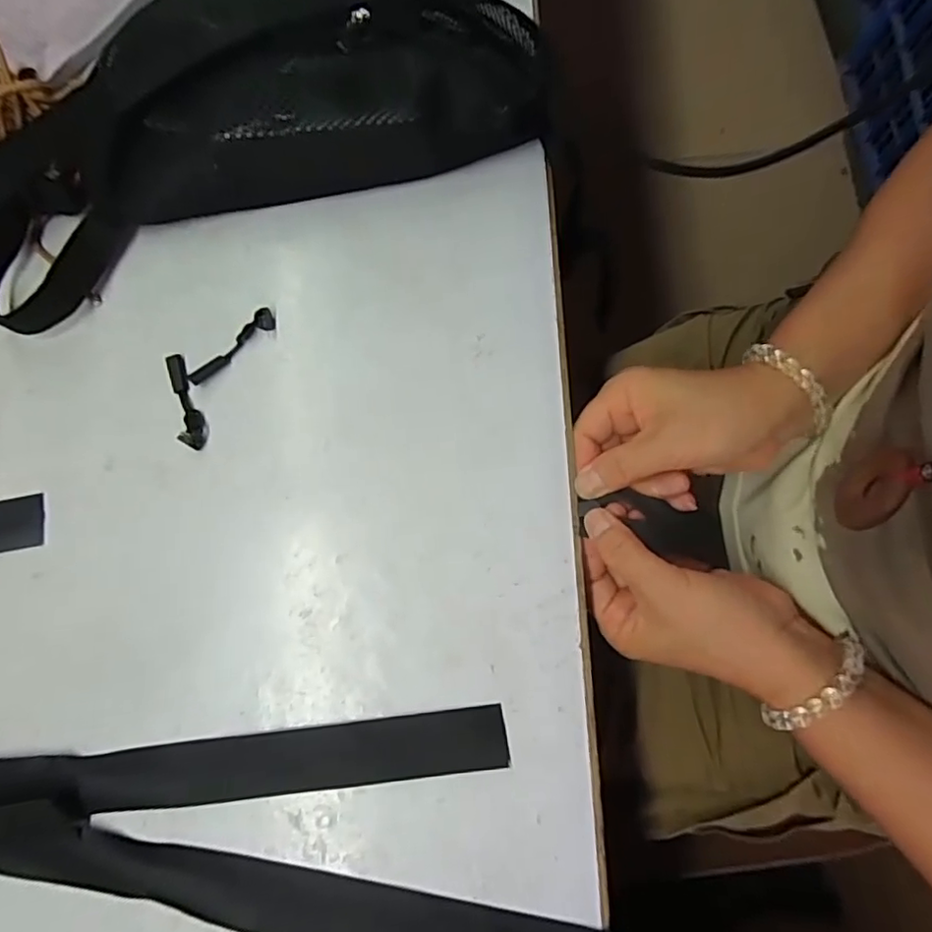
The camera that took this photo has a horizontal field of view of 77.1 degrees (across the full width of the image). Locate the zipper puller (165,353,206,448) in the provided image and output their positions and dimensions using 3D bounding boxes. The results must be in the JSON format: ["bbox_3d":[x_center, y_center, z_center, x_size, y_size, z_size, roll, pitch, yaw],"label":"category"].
[{"bbox_3d":[-0.167,-0.039,0.346,0.014,0.006,0.061,-15,78,-3],"label":"zipper puller"}]

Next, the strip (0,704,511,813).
[{"bbox_3d":[-0.154,0.158,0.304,0.348,0.004,0.031,-5,78,-1],"label":"strip"}]

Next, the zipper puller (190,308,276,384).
[{"bbox_3d":[-0.142,-0.072,0.354,0.011,0.005,0.063,44,81,9],"label":"zipper puller"}]

